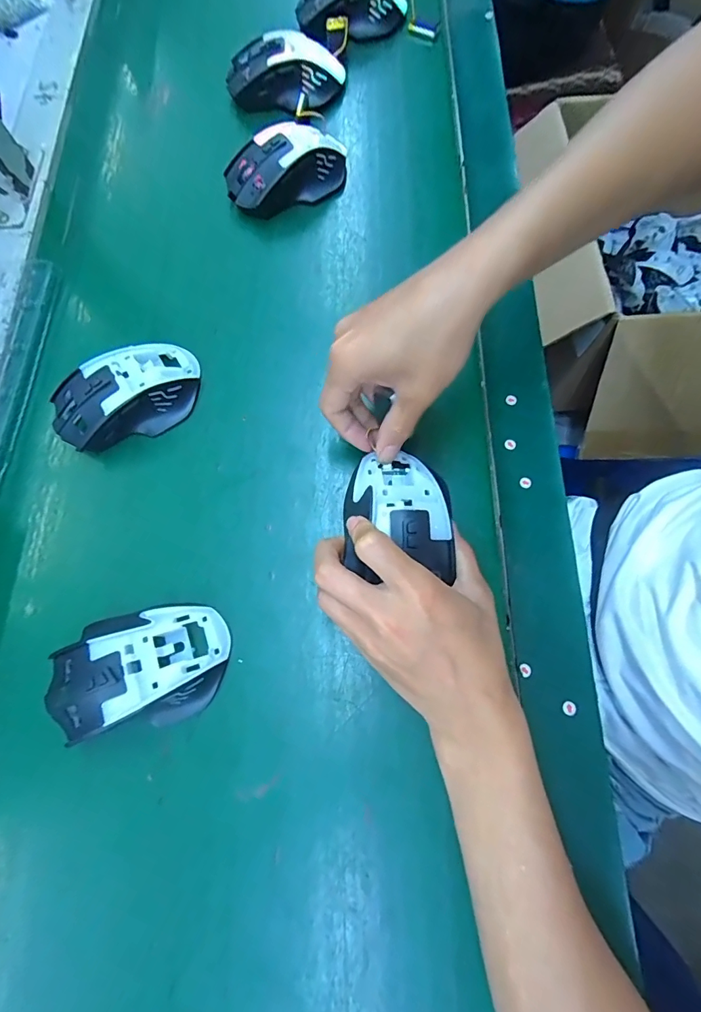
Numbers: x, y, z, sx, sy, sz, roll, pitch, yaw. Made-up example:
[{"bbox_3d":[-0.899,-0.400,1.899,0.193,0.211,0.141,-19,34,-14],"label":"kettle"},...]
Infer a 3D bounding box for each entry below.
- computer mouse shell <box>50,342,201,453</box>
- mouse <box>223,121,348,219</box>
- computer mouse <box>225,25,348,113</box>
[{"bbox_3d":[-0.175,-0.087,0.339,0.114,0.035,0.064,-28,75,-7],"label":"computer mouse shell"},{"bbox_3d":[-0.057,-0.312,0.401,0.114,0.039,0.062,-21,74,-5],"label":"mouse"},{"bbox_3d":[-0.067,-0.435,0.436,0.112,0.038,0.063,9,74,4],"label":"computer mouse"}]

